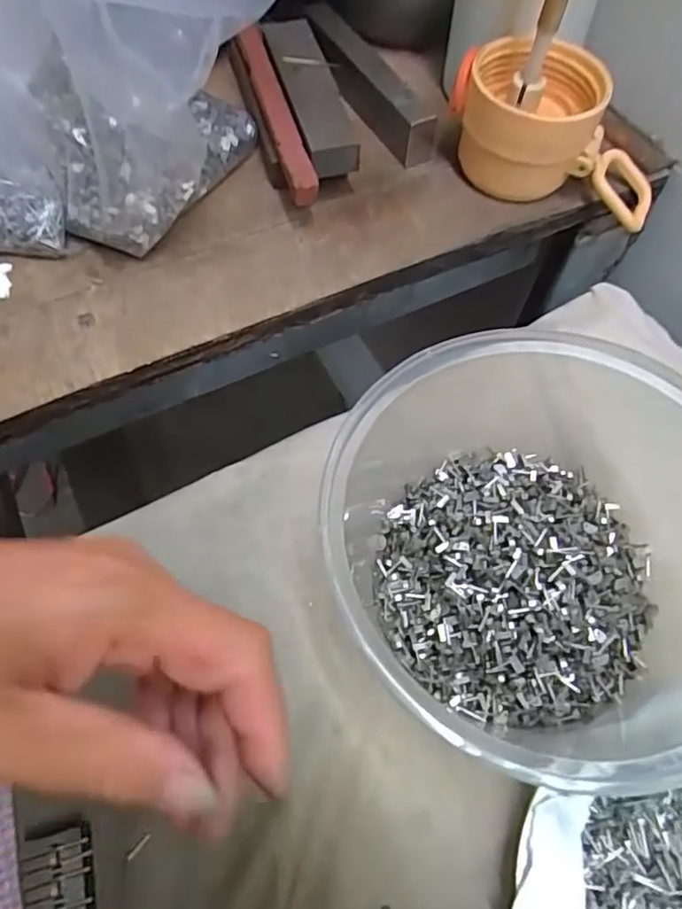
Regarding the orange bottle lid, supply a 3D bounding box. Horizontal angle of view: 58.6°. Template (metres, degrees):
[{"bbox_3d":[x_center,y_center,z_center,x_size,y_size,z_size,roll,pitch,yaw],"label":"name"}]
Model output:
[{"bbox_3d":[0.106,-0.157,0.294,0.104,0.053,0.063,3,65,-1],"label":"orange bottle lid"}]

